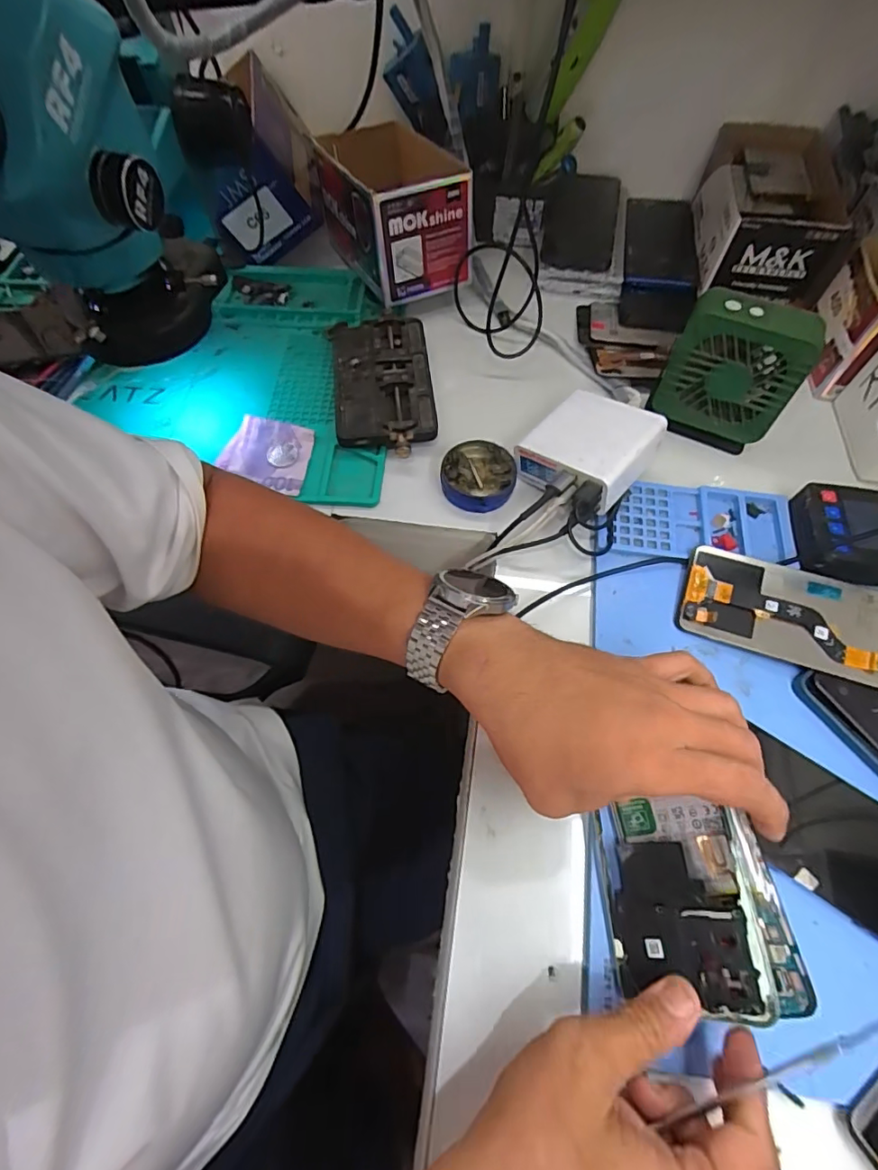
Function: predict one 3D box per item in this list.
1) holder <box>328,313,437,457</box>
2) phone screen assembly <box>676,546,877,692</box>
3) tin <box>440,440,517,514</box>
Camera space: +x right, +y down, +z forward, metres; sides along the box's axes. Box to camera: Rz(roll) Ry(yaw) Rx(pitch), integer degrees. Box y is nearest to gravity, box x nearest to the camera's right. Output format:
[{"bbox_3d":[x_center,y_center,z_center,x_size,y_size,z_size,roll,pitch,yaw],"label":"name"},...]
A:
[{"bbox_3d":[-0.052,-0.187,0.472,0.086,0.023,0.168,-9,64,-2],"label":"holder"},{"bbox_3d":[0.259,0.023,0.370,0.163,0.007,0.071,18,71,14],"label":"phone screen assembly"},{"bbox_3d":[0.033,-0.091,0.435,0.059,0.016,0.057,-1,64,2],"label":"tin"}]

